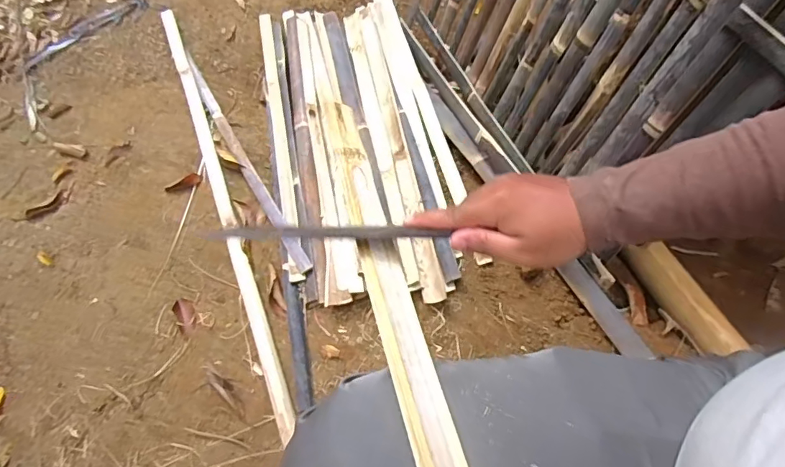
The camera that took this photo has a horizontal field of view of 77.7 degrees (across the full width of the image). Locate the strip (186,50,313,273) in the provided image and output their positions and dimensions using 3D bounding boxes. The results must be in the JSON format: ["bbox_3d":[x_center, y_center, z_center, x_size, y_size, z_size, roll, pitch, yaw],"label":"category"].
[{"bbox_3d":[-0.364,-0.195,1.153,0.033,0.019,0.740,-29,63,-12],"label":"strip"}]

